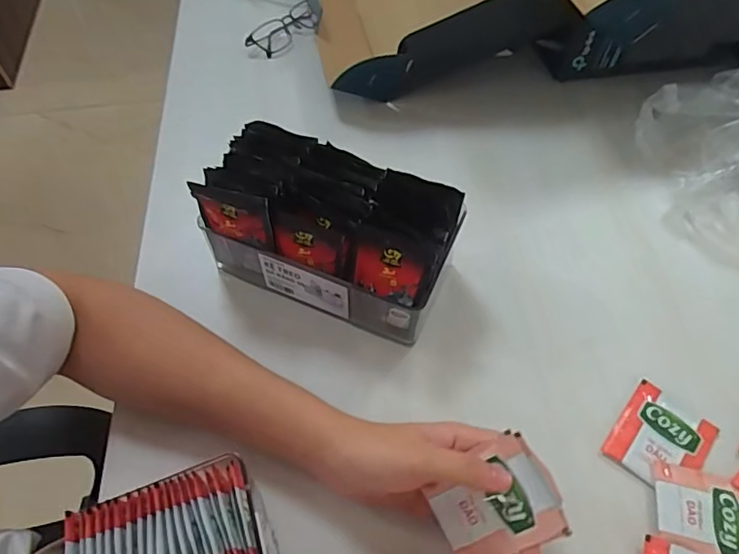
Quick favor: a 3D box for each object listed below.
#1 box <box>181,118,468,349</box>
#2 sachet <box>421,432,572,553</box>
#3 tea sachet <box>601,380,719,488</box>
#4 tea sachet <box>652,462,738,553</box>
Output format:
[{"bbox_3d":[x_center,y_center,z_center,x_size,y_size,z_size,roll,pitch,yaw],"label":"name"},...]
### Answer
[{"bbox_3d":[-0.033,-0.038,0.463,0.203,0.108,0.100,19,58,12],"label":"box"},{"bbox_3d":[0.080,0.146,0.340,0.074,0.011,0.062,-36,70,17],"label":"sachet"},{"bbox_3d":[0.227,0.126,0.412,0.064,0.004,0.076,35,63,21],"label":"tea sachet"},{"bbox_3d":[0.244,0.172,0.380,0.074,0.004,0.062,12,57,8],"label":"tea sachet"}]

